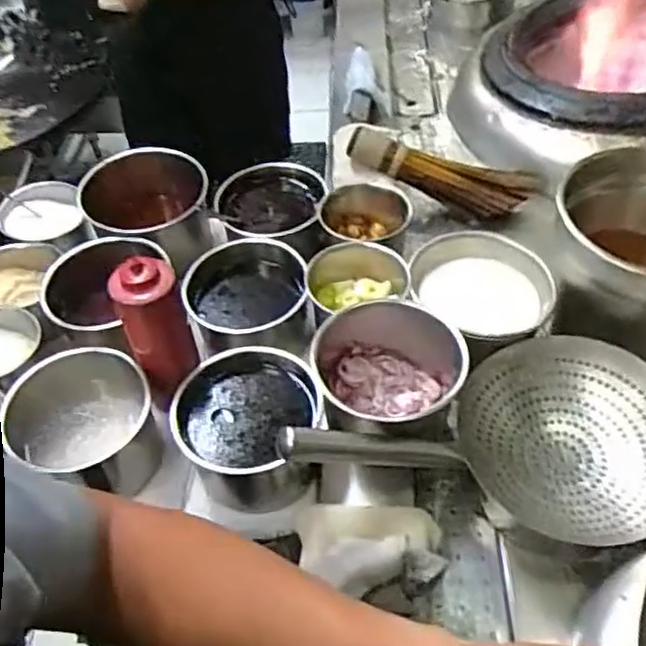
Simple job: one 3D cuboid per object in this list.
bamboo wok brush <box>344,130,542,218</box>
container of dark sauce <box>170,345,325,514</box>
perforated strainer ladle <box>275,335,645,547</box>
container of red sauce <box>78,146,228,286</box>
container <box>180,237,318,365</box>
[{"bbox_3d":[0.189,-0.243,1.088,0.296,0.057,0.066,17,51,0],"label":"bamboo wok brush"},{"bbox_3d":[-0.077,0.125,0.760,0.157,0.116,0.153,-1,49,2],"label":"container of dark sauce"},{"bbox_3d":[0.167,0.118,0.713,0.426,0.101,0.216,0,48,-15],"label":"perforated strainer ladle"},{"bbox_3d":[-0.260,-0.145,0.997,0.192,0.114,0.220,-6,49,-2],"label":"container of red sauce"},{"bbox_3d":[-0.092,-0.017,0.893,0.152,0.120,0.163,-1,49,2],"label":"container"}]

